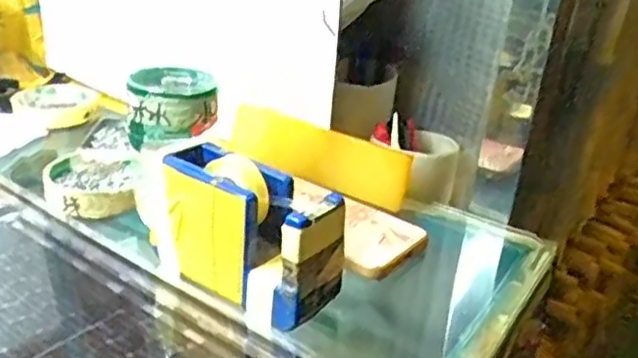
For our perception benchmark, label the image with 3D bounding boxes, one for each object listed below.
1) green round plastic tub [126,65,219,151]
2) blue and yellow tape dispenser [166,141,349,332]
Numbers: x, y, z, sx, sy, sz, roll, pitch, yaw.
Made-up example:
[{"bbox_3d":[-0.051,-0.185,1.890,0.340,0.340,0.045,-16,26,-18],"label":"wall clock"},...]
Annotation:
[{"bbox_3d":[-0.107,-0.057,0.481,0.062,0.043,0.069,-2,26,-11],"label":"green round plastic tub"},{"bbox_3d":[-0.042,0.034,0.413,0.120,0.081,0.050,19,30,30],"label":"blue and yellow tape dispenser"}]

